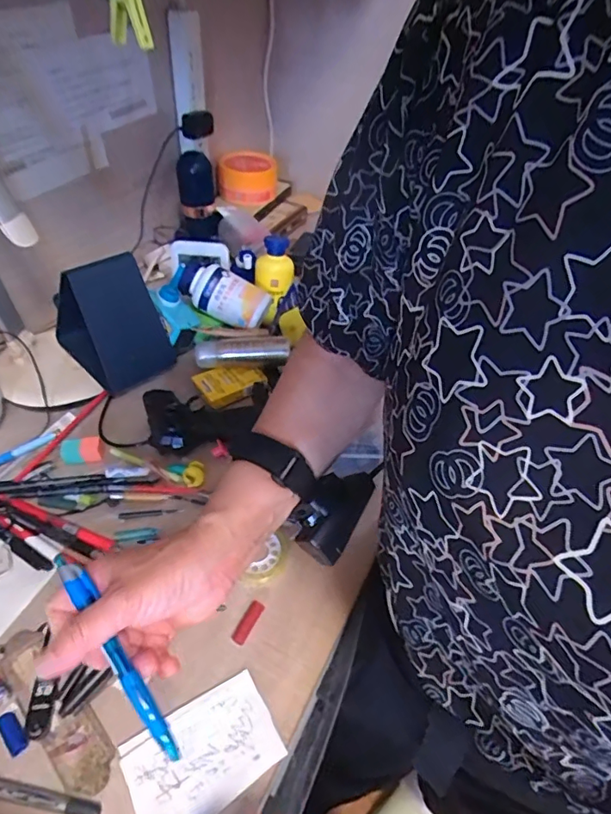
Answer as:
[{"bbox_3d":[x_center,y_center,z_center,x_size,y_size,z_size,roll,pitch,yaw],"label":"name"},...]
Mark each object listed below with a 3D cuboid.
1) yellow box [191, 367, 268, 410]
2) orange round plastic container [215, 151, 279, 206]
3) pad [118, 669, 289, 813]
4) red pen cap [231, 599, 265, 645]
[{"bbox_3d":[-0.100,-0.034,0.646,0.081,0.020,0.061,-21,50,-22],"label":"yellow box"},{"bbox_3d":[-0.114,-0.455,0.960,0.116,0.063,0.139,-4,46,-8],"label":"orange round plastic container"},{"bbox_3d":[-0.076,0.261,0.367,0.107,0.011,0.075,-23,51,-24],"label":"pad"},{"bbox_3d":[-0.052,0.194,0.442,0.014,0.011,0.041,23,48,19],"label":"red pen cap"}]

